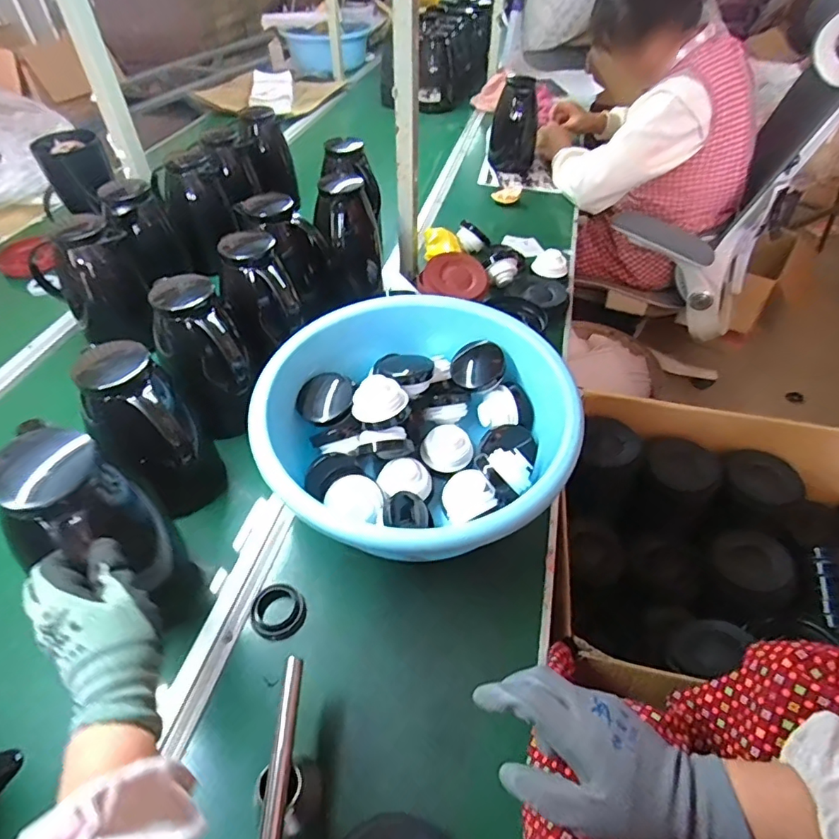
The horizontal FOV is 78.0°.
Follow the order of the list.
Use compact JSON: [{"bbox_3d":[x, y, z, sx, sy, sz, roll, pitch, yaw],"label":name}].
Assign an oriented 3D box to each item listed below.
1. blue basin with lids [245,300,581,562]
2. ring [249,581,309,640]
[{"bbox_3d":[0.003,0.007,0.661,0.371,0.139,0.335,0,47,0],"label":"blue basin with lids"},{"bbox_3d":[-0.154,0.210,0.566,0.057,0.021,0.053,0,47,0],"label":"ring"}]

